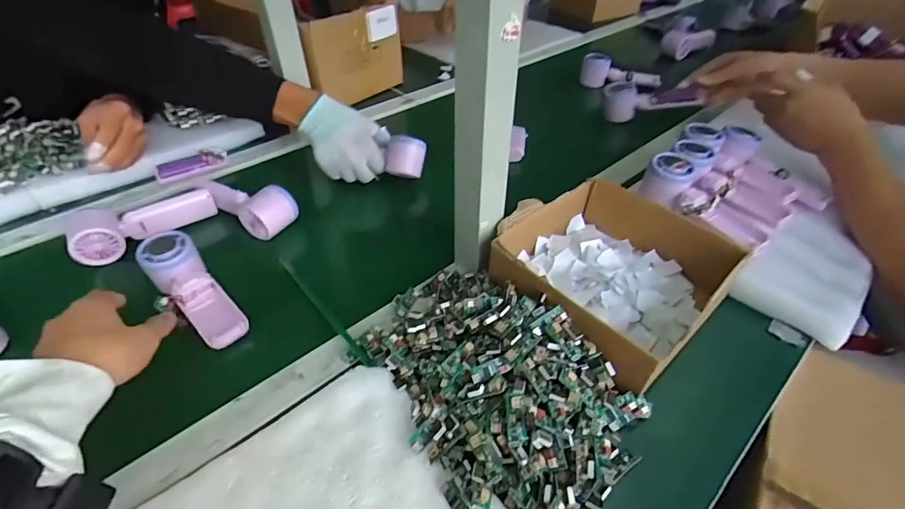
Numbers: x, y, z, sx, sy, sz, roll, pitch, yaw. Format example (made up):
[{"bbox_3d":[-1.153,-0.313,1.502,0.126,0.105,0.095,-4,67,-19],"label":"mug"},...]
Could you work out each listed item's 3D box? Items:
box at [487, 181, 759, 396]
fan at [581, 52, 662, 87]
[{"bbox_3d":[0.172,0.016,0.482,0.205,0.067,0.197,-31,51,-30],"label":"box"},{"bbox_3d":[0.349,-0.384,0.913,0.157,0.054,0.066,13,44,13],"label":"fan"}]

